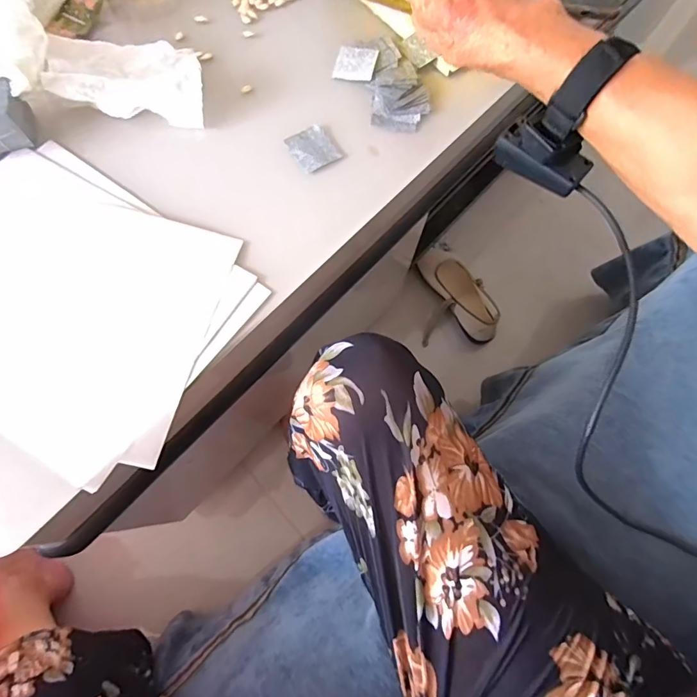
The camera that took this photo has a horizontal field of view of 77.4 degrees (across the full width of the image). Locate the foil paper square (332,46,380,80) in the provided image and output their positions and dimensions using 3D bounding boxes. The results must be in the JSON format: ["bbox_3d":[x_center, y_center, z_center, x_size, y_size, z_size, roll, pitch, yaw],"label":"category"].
[{"bbox_3d":[0.008,-0.279,0.424,0.038,0.004,0.043,10,72,7],"label":"foil paper square"}]

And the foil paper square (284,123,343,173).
[{"bbox_3d":[-0.031,-0.180,0.391,0.038,0.005,0.040,-35,75,-13],"label":"foil paper square"}]

